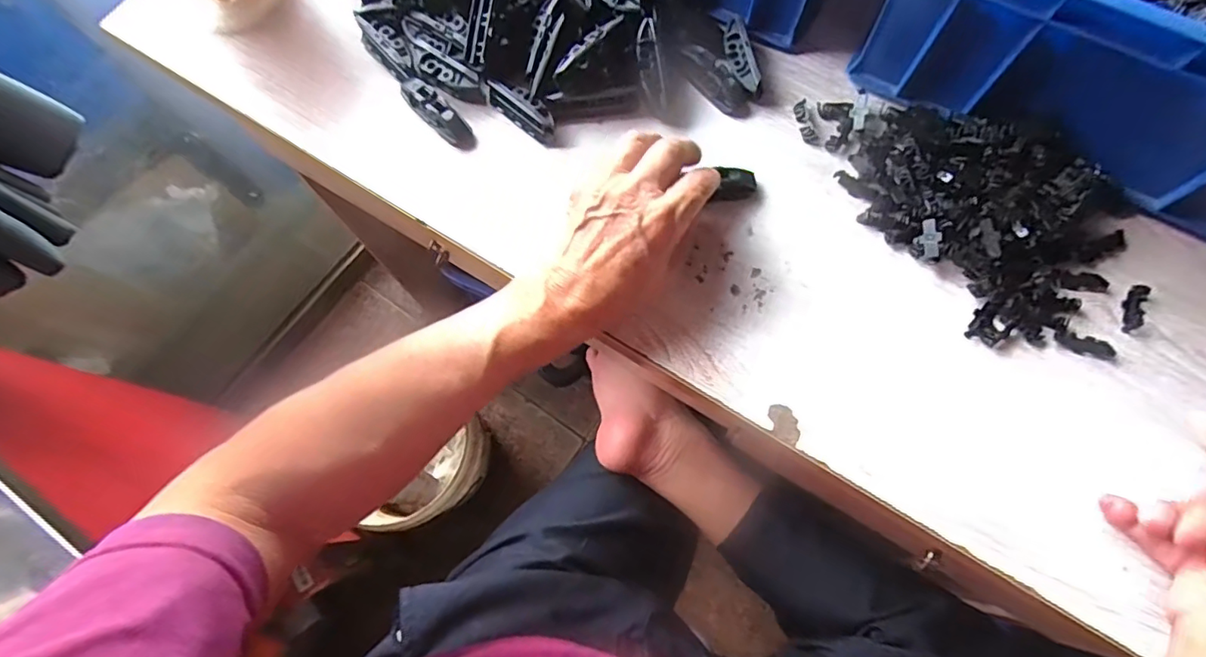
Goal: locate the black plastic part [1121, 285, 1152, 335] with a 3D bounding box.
[{"bbox_3d":[0.356,-0.013,0.369,0.014,0.006,0.036,25,74,9],"label":"black plastic part"}]

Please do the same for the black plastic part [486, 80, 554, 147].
[{"bbox_3d":[-0.060,-0.168,0.428,0.021,0.024,0.064,-43,76,-12],"label":"black plastic part"}]

